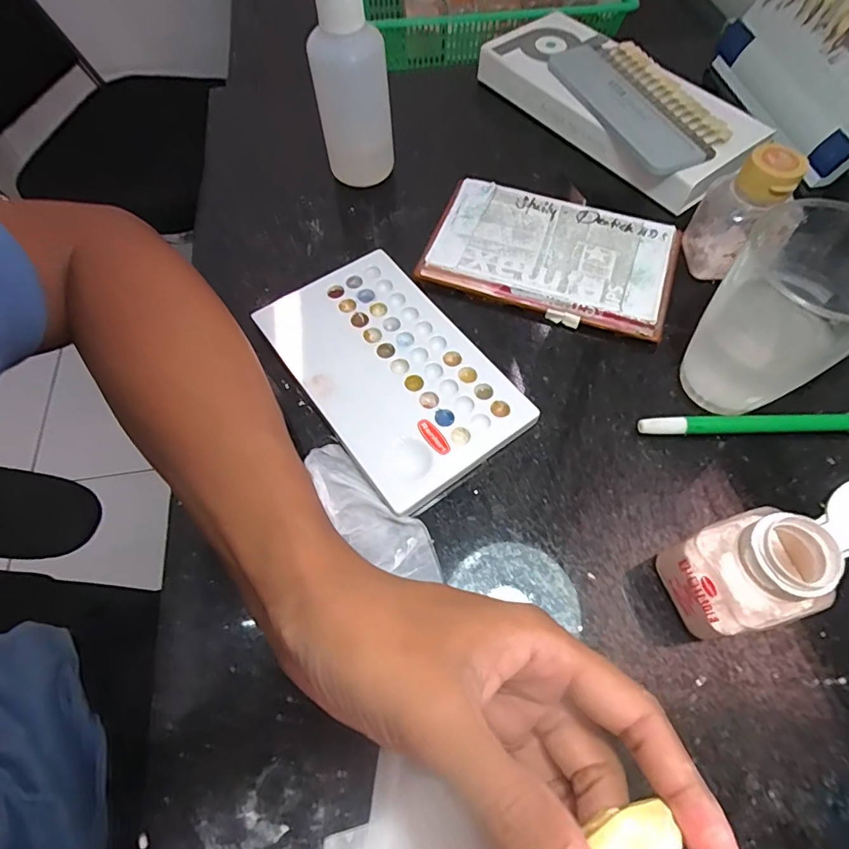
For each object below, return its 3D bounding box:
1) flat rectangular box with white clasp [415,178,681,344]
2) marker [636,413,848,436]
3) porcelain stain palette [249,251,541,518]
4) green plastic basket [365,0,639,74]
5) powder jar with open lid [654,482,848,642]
[{"bbox_3d":[0.081,-0.110,0.314,0.150,0.009,0.089,20,66,8],"label":"flat rectangular box with white clasp"},{"bbox_3d":[0.187,0.000,0.263,0.143,0.015,0.010,-1,62,1],"label":"marker"},{"bbox_3d":[-0.019,-0.033,0.279,0.093,0.010,0.153,-33,66,-15],"label":"porcelain stain palette"},{"bbox_3d":[0.070,-0.467,0.543,0.281,0.075,0.134,-8,62,-3],"label":"green plastic basket"},{"bbox_3d":[0.142,0.054,0.200,0.067,0.075,0.043,-22,64,-11],"label":"powder jar with open lid"}]

